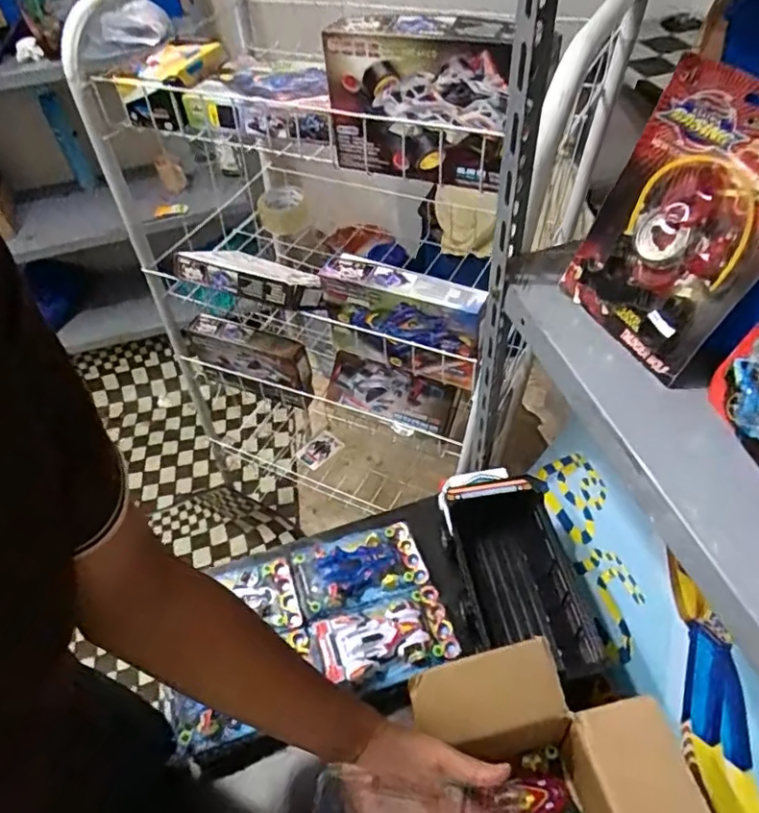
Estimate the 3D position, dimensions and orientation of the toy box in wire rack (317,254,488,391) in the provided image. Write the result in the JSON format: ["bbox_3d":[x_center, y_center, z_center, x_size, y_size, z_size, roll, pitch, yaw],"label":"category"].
[{"bbox_3d":[0.033,-0.119,0.813,0.226,0.143,0.048,18,53,21],"label":"toy box in wire rack"}]

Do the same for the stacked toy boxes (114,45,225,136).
[{"bbox_3d":[-0.286,-0.450,0.813,0.095,0.066,0.160,9,50,14],"label":"stacked toy boxes"}]

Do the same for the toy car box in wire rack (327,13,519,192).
[{"bbox_3d":[0.041,-0.321,0.616,0.200,0.144,0.051,18,53,21],"label":"toy car box in wire rack"}]

